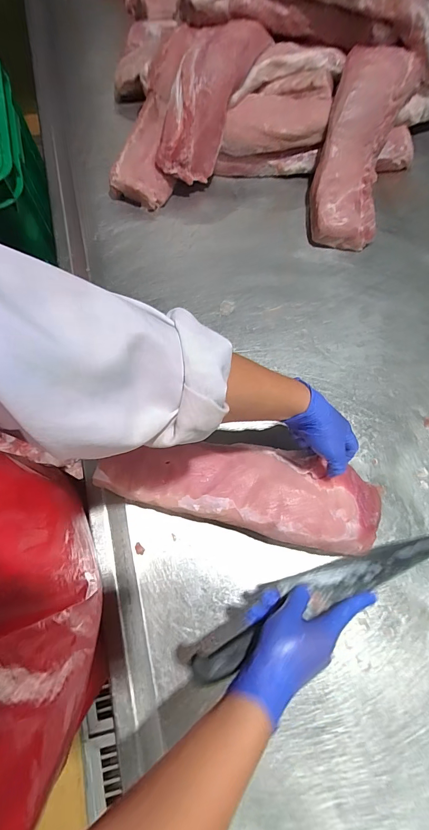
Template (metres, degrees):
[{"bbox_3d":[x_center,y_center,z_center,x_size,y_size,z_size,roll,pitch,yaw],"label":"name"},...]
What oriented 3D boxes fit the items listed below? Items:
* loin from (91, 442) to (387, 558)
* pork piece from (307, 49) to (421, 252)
[{"bbox_3d":[0.035,0.105,0.515,0.386,0.069,0.126,9,69,3],"label":"loin"},{"bbox_3d":[0.294,-0.529,0.720,0.155,0.083,0.392,14,94,4],"label":"pork piece"}]

